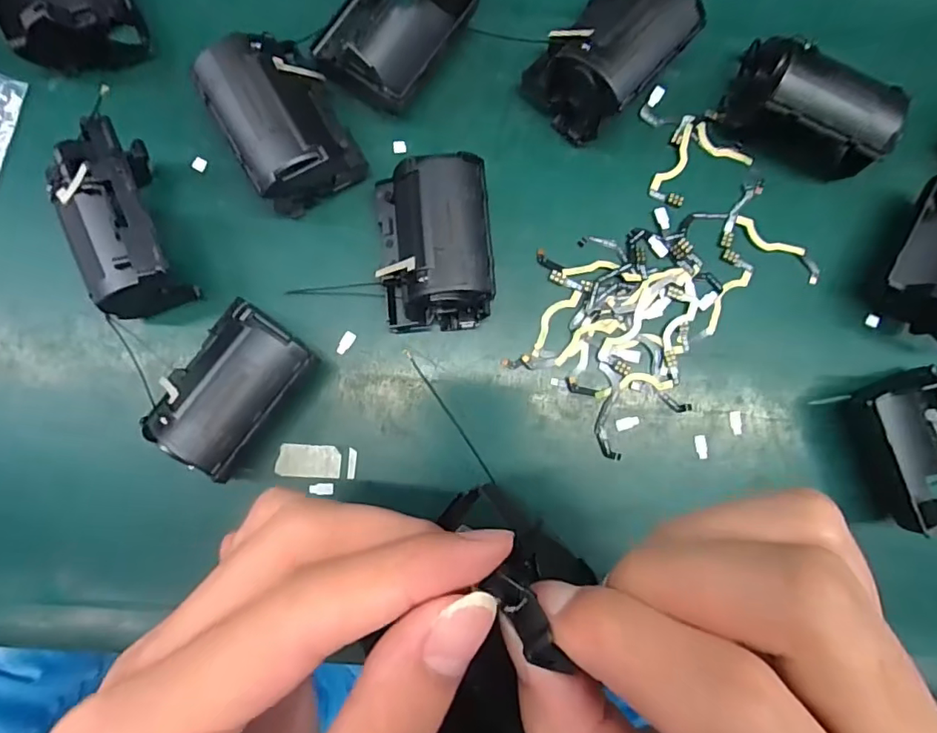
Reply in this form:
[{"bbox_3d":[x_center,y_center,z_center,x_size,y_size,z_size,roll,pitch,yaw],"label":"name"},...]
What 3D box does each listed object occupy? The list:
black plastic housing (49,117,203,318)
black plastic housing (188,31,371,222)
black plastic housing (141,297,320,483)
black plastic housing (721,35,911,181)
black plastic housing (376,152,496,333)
[{"bbox_3d":[-0.149,-0.060,0.231,0.042,0.045,0.073,-21,87,-4],"label":"black plastic housing"},{"bbox_3d":[-0.083,-0.110,0.241,0.051,0.040,0.072,-26,87,-5],"label":"black plastic housing"},{"bbox_3d":[-0.097,0.011,0.231,0.042,0.042,0.068,32,83,0],"label":"black plastic housing"},{"bbox_3d":[0.161,-0.120,0.254,0.073,0.042,0.032,24,83,-1],"label":"black plastic housing"},{"bbox_3d":[-0.013,-0.054,0.242,0.045,0.041,0.070,-4,86,-3],"label":"black plastic housing"}]

